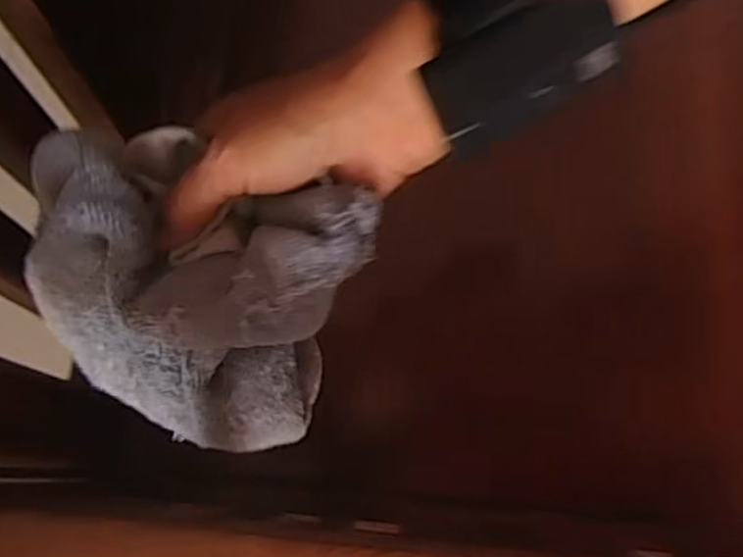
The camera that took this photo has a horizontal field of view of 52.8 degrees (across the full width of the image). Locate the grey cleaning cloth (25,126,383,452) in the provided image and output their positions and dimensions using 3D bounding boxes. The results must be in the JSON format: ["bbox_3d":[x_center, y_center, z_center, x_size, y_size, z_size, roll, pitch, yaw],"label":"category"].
[{"bbox_3d":[-0.083,0.004,0.327,0.136,0.088,0.113,24,76,7],"label":"grey cleaning cloth"}]

